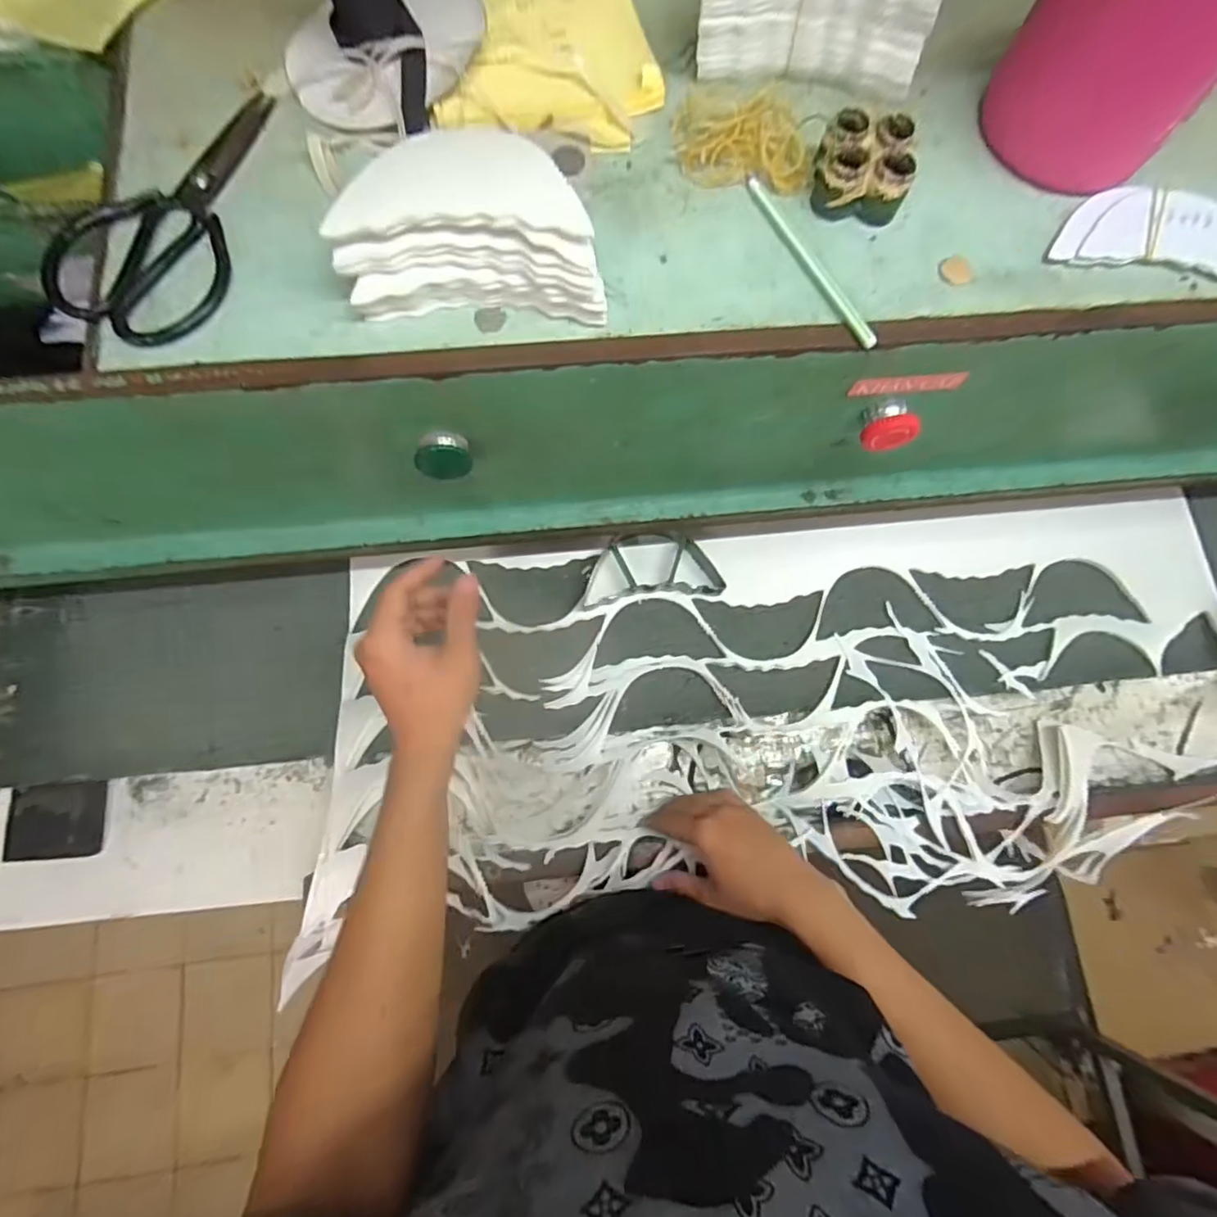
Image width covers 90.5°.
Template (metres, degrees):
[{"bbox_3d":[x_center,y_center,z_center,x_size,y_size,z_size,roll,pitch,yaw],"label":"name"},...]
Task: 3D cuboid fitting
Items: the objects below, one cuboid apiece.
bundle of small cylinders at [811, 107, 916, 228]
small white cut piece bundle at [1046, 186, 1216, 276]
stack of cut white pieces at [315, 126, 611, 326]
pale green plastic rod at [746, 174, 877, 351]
[{"bbox_3d":[0.162,-0.281,0.385,0.055,0.032,0.053,7,72,1],"label":"bundle of small cylinders"},{"bbox_3d":[0.377,-0.244,0.399,0.156,0.005,0.084,16,72,3],"label":"small white cut piece bundle"},{"bbox_3d":[-0.076,-0.214,0.343,0.146,0.060,0.078,-1,72,-2],"label":"stack of cut white pieces"},{"bbox_3d":[0.126,-0.220,0.379,0.009,0.008,0.139,-26,75,-10],"label":"pale green plastic rod"}]

